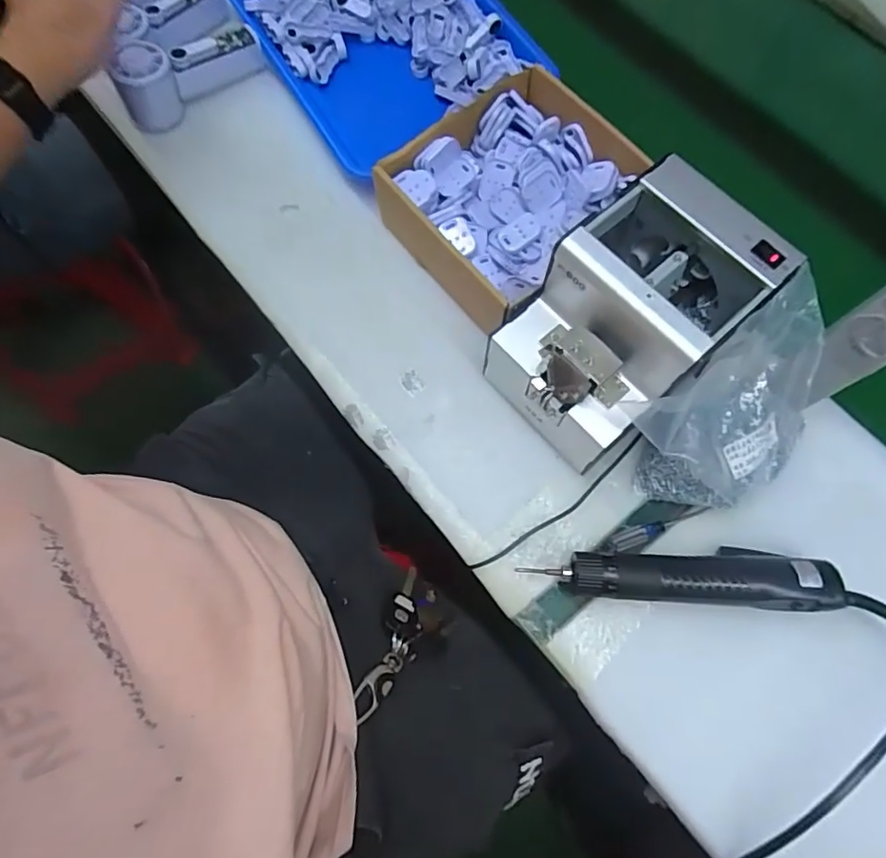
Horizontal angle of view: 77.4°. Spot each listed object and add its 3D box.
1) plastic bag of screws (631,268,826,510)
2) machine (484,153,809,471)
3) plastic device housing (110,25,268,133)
[{"bbox_3d":[0.222,-0.009,0.408,0.149,0.135,0.100,-39,75,-11],"label":"plastic bag of screws"},{"bbox_3d":[0.138,-0.080,0.429,0.170,0.136,0.117,-39,75,-12],"label":"machine"},{"bbox_3d":[-0.260,-0.369,0.570,0.151,0.072,0.049,-37,75,-11],"label":"plastic device housing"}]

